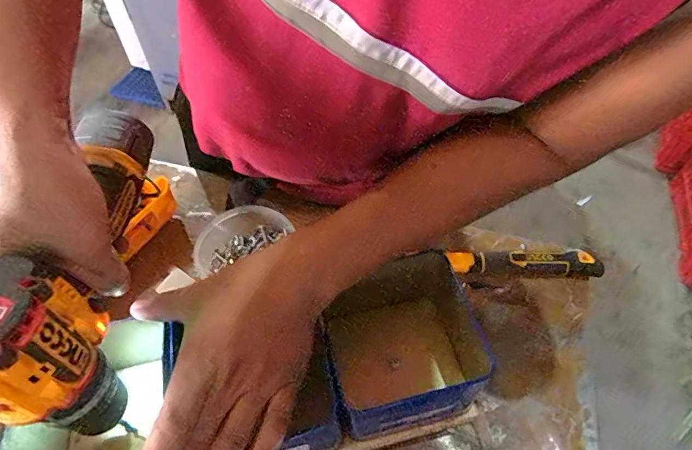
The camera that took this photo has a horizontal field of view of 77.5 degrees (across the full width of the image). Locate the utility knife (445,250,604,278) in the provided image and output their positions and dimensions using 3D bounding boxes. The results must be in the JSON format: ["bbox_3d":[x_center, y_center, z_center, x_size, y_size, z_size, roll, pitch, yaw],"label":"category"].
[{"bbox_3d":[0.228,0.050,0.554,0.191,0.026,0.034,-1,51,-1],"label":"utility knife"}]

